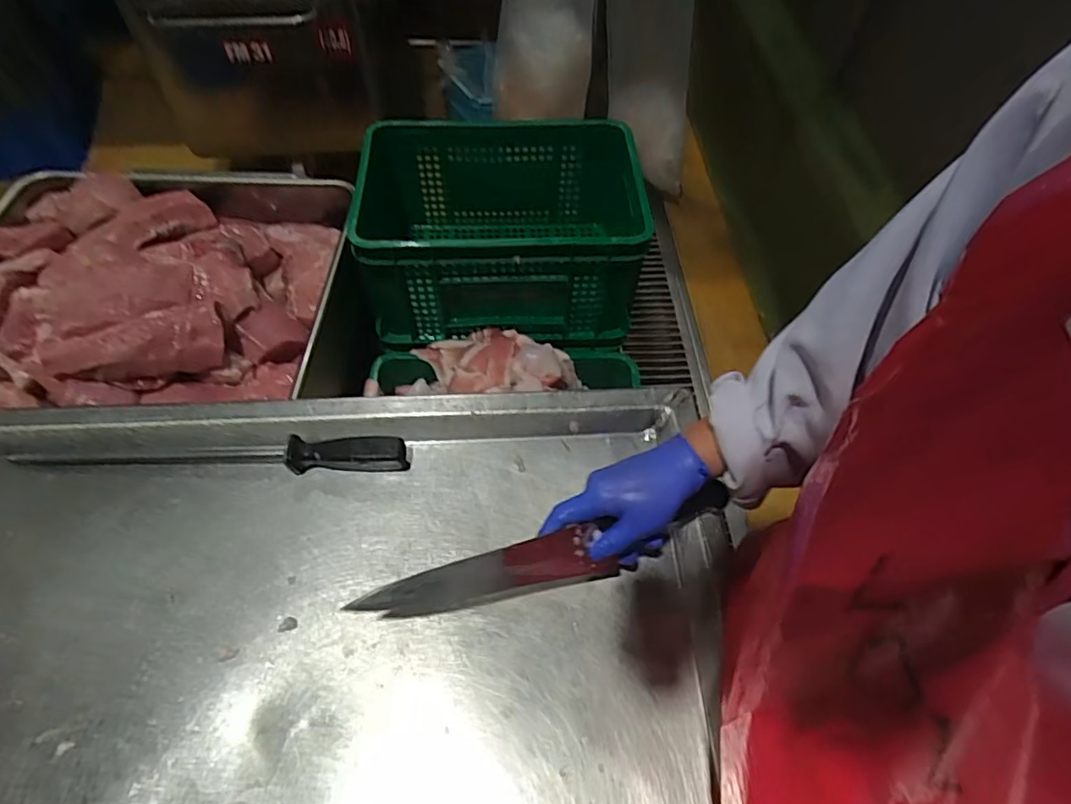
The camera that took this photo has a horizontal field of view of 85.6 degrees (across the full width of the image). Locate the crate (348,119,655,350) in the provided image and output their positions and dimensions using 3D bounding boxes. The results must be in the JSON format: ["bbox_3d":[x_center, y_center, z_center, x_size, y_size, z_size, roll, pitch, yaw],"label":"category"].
[{"bbox_3d":[-0.065,-0.341,1.155,0.544,0.271,0.380,-3,57,-4],"label":"crate"}]

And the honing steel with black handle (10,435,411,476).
[{"bbox_3d":[-0.337,0.052,0.612,0.396,0.034,0.035,1,59,-1],"label":"honing steel with black handle"}]

